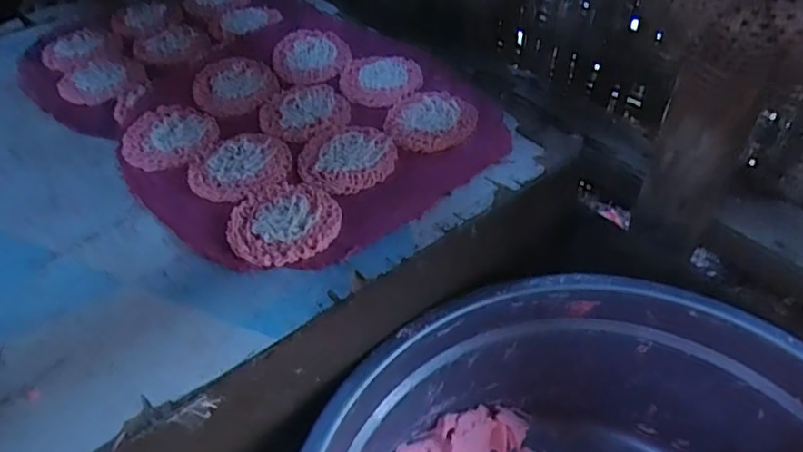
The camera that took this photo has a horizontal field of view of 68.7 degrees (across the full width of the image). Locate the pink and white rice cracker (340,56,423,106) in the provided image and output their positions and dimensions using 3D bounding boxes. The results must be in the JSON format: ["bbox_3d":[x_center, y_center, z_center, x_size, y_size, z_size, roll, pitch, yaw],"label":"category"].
[{"bbox_3d":[-0.020,-0.141,0.564,0.076,0.010,0.073,5,48,7],"label":"pink and white rice cracker"}]

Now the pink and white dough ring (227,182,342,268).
[{"bbox_3d":[-0.087,-0.004,0.436,0.080,0.006,0.077,-1,47,1],"label":"pink and white dough ring"}]

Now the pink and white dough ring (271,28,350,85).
[{"bbox_3d":[-0.092,-0.174,0.596,0.073,0.009,0.089,-10,48,-7],"label":"pink and white dough ring"}]

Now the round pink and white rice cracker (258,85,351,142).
[{"bbox_3d":[-0.088,-0.104,0.534,0.078,0.004,0.078,-1,47,1],"label":"round pink and white rice cracker"}]

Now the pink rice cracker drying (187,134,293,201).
[{"bbox_3d":[-0.133,-0.051,0.480,0.081,0.004,0.072,-24,51,-19],"label":"pink rice cracker drying"}]

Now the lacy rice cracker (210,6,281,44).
[{"bbox_3d":[-0.178,-0.232,0.665,0.085,0.008,0.075,-31,53,-24],"label":"lacy rice cracker"}]

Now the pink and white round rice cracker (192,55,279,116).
[{"bbox_3d":[-0.161,-0.138,0.566,0.076,0.005,0.087,-16,49,-13],"label":"pink and white round rice cracker"}]

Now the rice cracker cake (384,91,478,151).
[{"bbox_3d":[0.026,-0.095,0.516,0.077,0.007,0.077,0,47,2],"label":"rice cracker cake"}]

